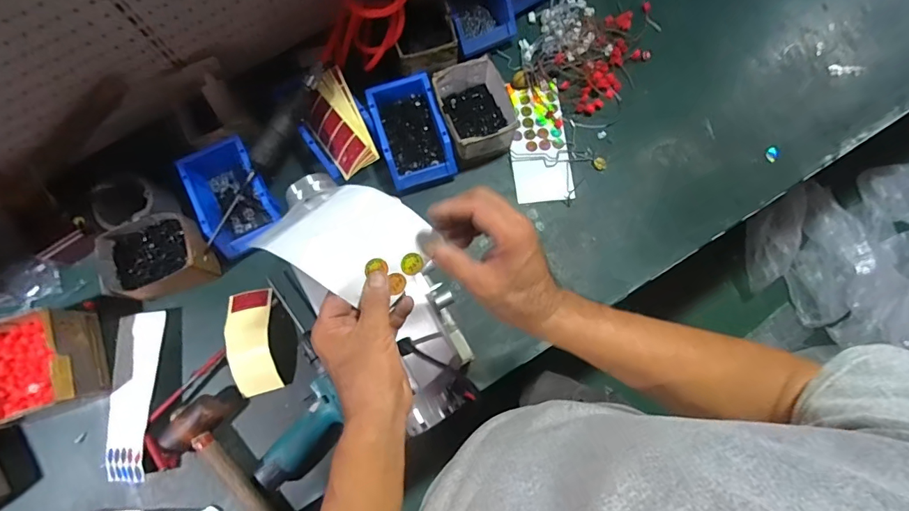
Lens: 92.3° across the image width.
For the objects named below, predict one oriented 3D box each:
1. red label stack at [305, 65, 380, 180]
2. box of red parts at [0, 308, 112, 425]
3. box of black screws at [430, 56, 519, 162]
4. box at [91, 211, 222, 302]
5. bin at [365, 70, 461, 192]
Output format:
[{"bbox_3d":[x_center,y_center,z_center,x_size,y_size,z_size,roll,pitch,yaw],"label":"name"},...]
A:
[{"bbox_3d":[-0.203,-0.228,0.768,0.096,0.030,0.180,-33,75,21],"label":"red label stack"},{"bbox_3d":[-0.658,0.176,0.692,0.139,0.095,0.149,-21,79,-4],"label":"box of red parts"},{"bbox_3d":[0.038,-0.255,0.784,0.125,0.095,0.156,-19,79,-4],"label":"box of black screws"},{"bbox_3d":[-0.489,0.005,0.736,0.152,0.081,0.131,-20,79,-4],"label":"box"},{"bbox_3d":[-0.078,-0.221,0.787,0.116,0.072,0.195,-19,79,-4],"label":"bin"}]

